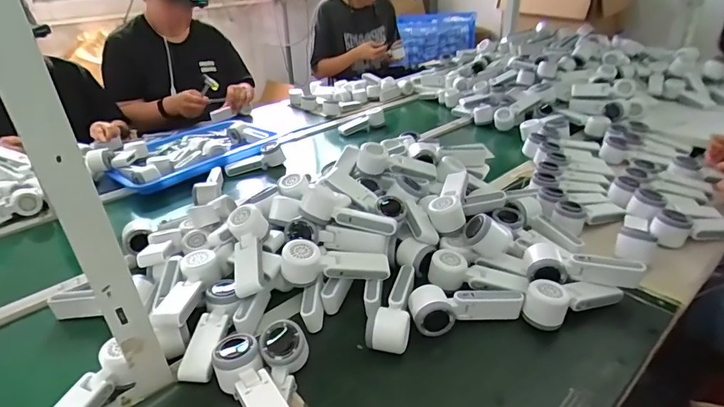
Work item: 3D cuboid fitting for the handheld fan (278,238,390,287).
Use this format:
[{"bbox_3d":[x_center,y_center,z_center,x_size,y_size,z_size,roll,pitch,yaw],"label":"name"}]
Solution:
[{"bbox_3d":[-0.043,0.090,0.681,0.169,0.059,0.045,-4,29,-3],"label":"handheld fan"}]

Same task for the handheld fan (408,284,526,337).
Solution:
[{"bbox_3d":[0.155,0.150,0.647,0.166,0.050,0.055,-10,30,-12],"label":"handheld fan"}]

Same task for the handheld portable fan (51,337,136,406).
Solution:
[{"bbox_3d":[-0.350,0.240,0.537,0.040,0.044,0.135,12,32,23],"label":"handheld portable fan"}]

